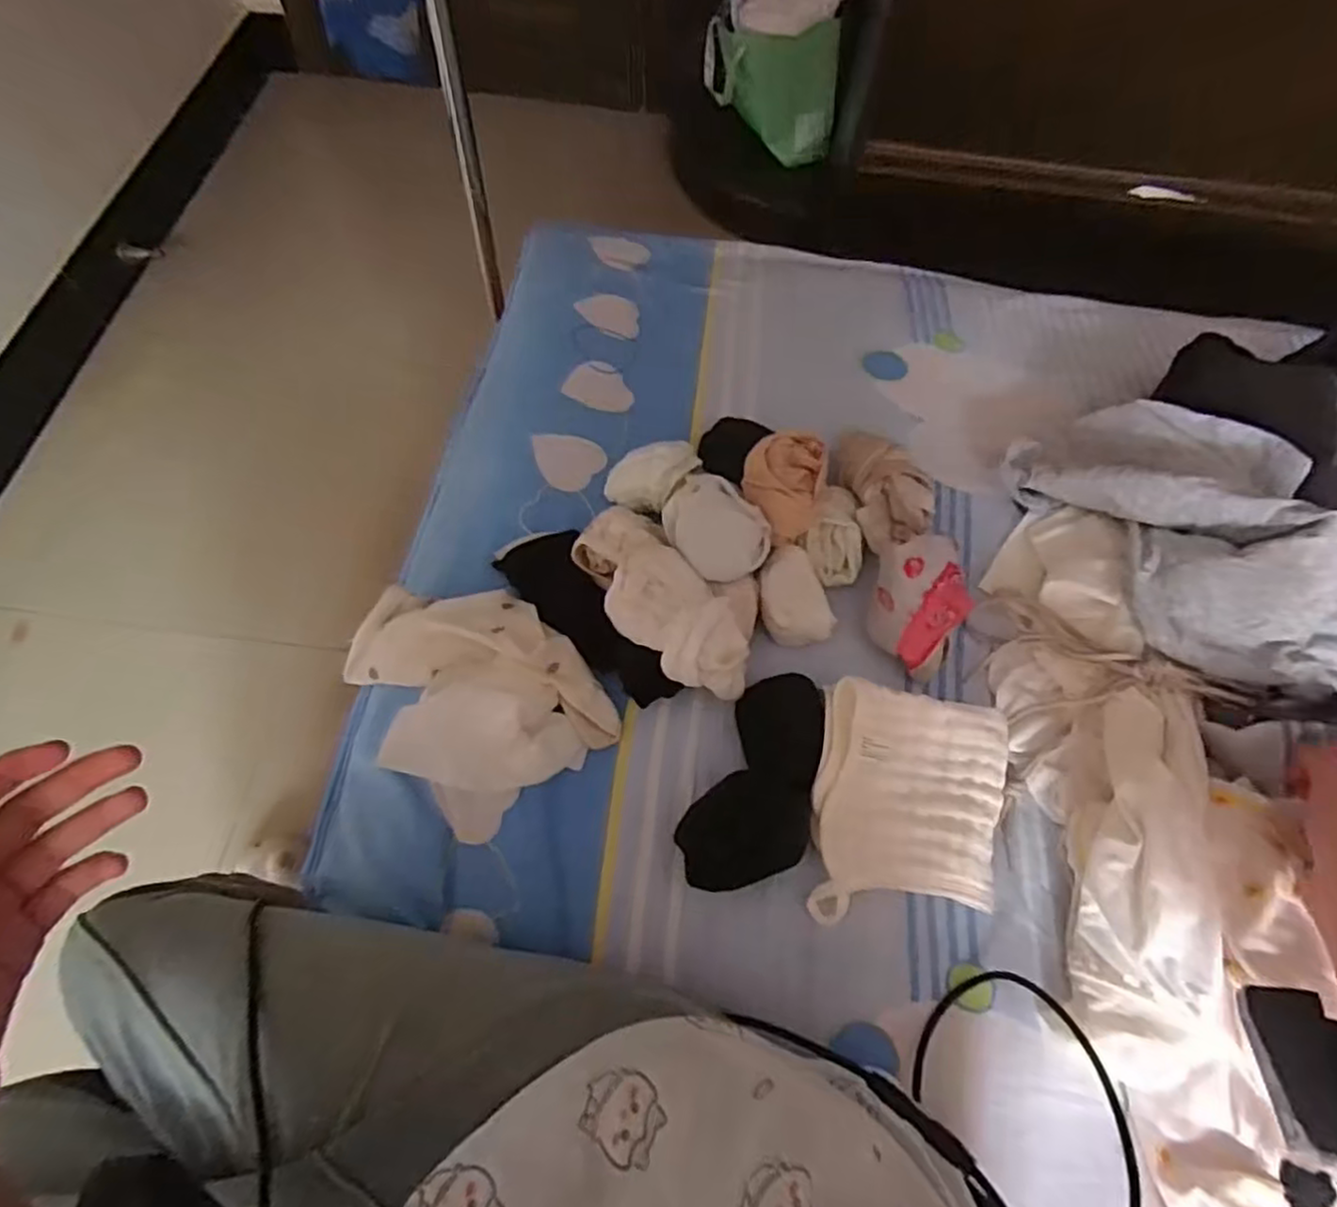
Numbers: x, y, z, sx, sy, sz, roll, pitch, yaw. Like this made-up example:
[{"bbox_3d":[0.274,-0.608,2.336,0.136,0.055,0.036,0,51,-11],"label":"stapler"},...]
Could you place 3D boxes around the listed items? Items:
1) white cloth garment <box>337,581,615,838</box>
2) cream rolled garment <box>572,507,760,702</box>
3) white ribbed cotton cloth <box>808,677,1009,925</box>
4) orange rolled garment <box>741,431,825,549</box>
[{"bbox_3d":[-0.133,0.053,0.491,0.136,0.065,0.164,-38,72,-19],"label":"white cloth garment"},{"bbox_3d":[0.000,-0.010,0.515,0.162,0.056,0.091,41,69,16],"label":"cream rolled garment"},{"bbox_3d":[0.165,0.136,0.486,0.129,0.046,0.148,10,64,2],"label":"white ribbed cotton cloth"},{"bbox_3d":[0.087,-0.087,0.551,0.062,0.064,0.081,18,64,5],"label":"orange rolled garment"}]

